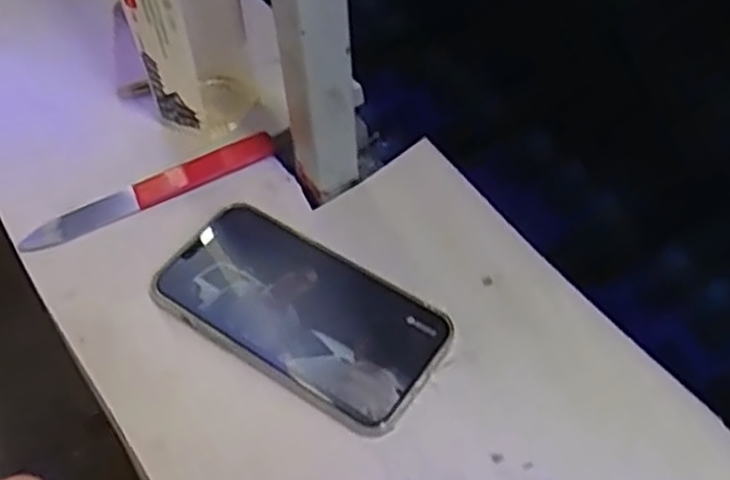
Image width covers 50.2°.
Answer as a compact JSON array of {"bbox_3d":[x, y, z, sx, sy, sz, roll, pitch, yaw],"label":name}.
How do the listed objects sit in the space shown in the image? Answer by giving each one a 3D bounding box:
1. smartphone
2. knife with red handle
[{"bbox_3d":[-0.037,0.038,0.436,0.161,0.012,0.085,26,58,22],"label":"smartphone"},{"bbox_3d":[-0.136,-0.031,0.501,0.165,0.005,0.025,-24,55,-14],"label":"knife with red handle"}]

